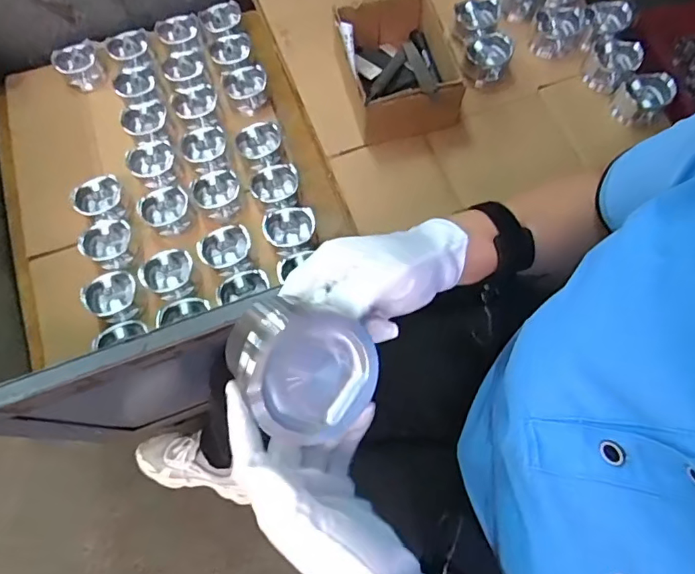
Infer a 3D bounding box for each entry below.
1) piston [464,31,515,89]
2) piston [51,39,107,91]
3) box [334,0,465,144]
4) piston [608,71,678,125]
[{"bbox_3d":[0.223,-0.368,0.797,0.071,0.043,0.083,12,72,4],"label":"piston"},{"bbox_3d":[-0.478,-0.399,0.898,0.081,0.044,0.073,-35,75,-11],"label":"piston"},{"bbox_3d":[0.079,-0.340,0.767,0.164,0.109,0.200,-18,72,-6],"label":"box"},{"bbox_3d":[0.449,-0.289,0.767,0.066,0.069,0.065,0,71,0],"label":"piston"}]

